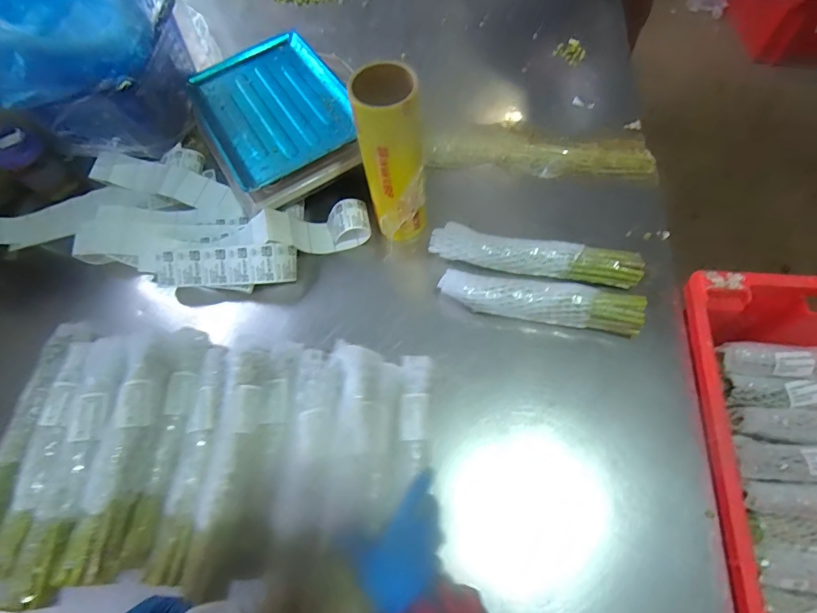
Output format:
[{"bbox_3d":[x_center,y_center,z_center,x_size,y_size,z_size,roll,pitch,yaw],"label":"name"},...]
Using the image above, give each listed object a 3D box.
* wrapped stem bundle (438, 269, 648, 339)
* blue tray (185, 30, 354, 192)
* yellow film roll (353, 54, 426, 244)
[{"bbox_3d":[0.188,-0.006,0.615,0.293,0.065,0.056,9,66,9],"label":"wrapped stem bundle"},{"bbox_3d":[-0.235,-0.347,0.715,0.236,0.023,0.307,-27,68,-10],"label":"blue tray"},{"bbox_3d":[-0.020,-0.199,0.593,0.090,0.272,0.067,-10,65,0],"label":"yellow film roll"}]

